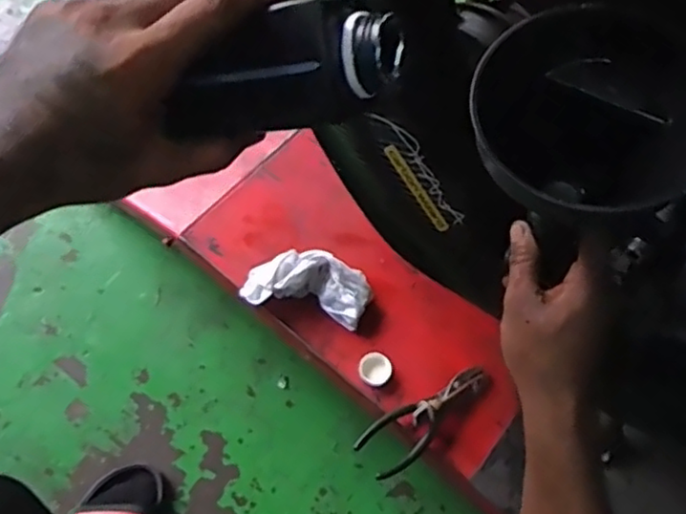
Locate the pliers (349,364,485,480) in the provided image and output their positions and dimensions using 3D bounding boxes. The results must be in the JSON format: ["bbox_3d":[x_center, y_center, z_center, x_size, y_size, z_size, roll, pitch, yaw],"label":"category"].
[{"bbox_3d":[0.105,0.194,0.799,0.191,0.033,0.059,-32,70,-18],"label":"pliers"}]

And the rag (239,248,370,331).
[{"bbox_3d":[-0.046,0.037,0.860,0.161,0.054,0.080,11,64,2],"label":"rag"}]

